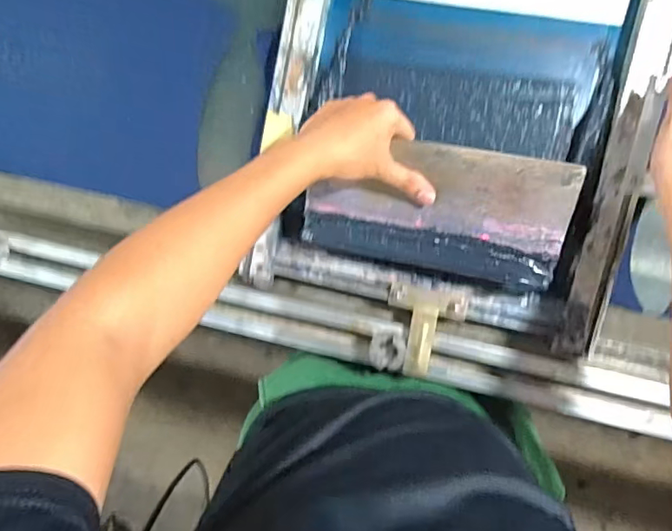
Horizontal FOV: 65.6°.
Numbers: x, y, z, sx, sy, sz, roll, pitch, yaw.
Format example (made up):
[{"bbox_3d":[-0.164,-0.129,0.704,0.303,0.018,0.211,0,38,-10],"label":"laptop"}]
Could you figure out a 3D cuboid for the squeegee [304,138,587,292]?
[{"bbox_3d":[0.098,-0.057,0.523,0.251,0.022,0.134,15,118,11],"label":"squeegee"}]

